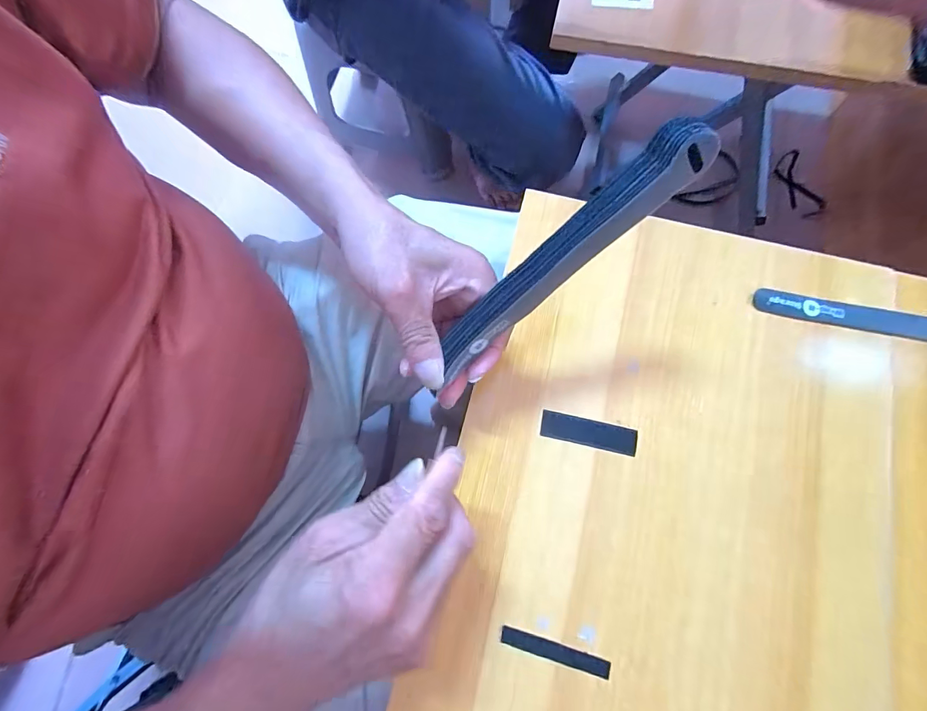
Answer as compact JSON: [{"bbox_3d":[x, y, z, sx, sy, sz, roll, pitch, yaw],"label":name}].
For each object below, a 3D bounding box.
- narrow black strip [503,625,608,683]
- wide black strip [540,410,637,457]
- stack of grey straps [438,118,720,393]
[{"bbox_3d":[0.060,0.193,0.269,0.071,0.004,0.012,17,76,6],"label":"narrow black strip"},{"bbox_3d":[0.092,0.057,0.302,0.069,0.004,0.020,12,76,5],"label":"wide black strip"},{"bbox_3d":[0.052,-0.052,0.233,0.182,0.020,0.024,-43,76,22],"label":"stack of grey straps"}]

